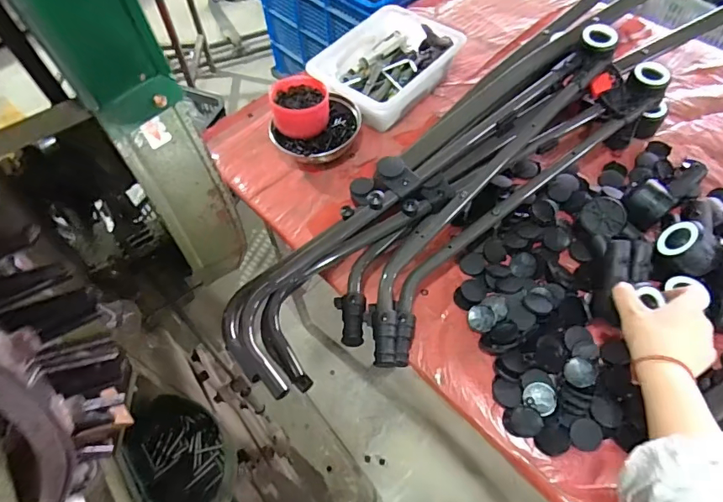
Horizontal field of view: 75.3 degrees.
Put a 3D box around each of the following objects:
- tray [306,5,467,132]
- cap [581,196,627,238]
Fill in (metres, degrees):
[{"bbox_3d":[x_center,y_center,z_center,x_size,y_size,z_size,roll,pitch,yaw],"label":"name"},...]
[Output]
[{"bbox_3d":[0.041,-0.336,0.846,0.187,0.062,0.243,35,66,23],"label":"tray"},{"bbox_3d":[0.325,-0.049,0.631,0.054,0.013,0.058,8,72,9],"label":"cap"}]

